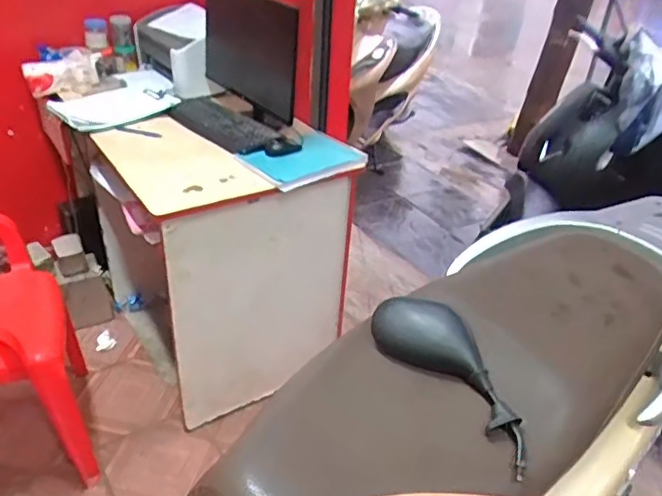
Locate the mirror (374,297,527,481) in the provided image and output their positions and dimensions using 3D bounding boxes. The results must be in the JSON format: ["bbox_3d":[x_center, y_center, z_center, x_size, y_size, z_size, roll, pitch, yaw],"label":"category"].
[{"bbox_3d":[0.155,0.153,0.723,0.095,0.080,0.253,-24,43,-36],"label":"mirror"}]

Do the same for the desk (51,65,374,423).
[{"bbox_3d":[-0.394,-0.048,1.861,0.535,0.749,0.847,-20,41,-31],"label":"desk"}]

